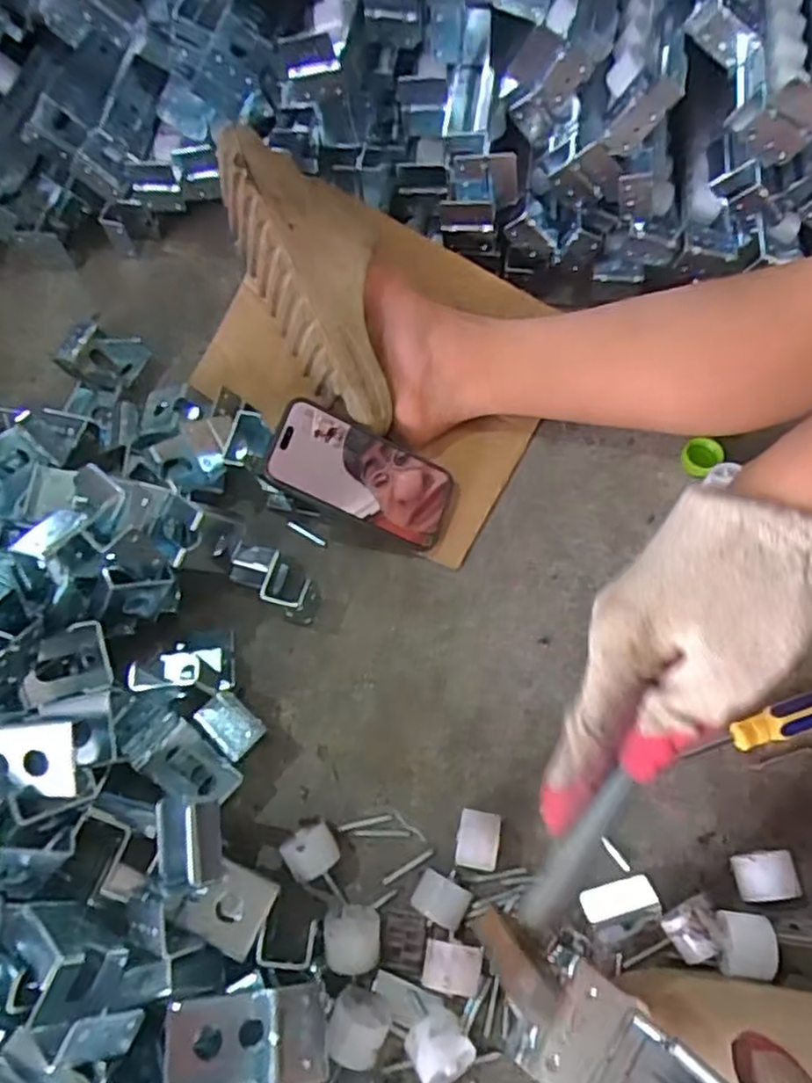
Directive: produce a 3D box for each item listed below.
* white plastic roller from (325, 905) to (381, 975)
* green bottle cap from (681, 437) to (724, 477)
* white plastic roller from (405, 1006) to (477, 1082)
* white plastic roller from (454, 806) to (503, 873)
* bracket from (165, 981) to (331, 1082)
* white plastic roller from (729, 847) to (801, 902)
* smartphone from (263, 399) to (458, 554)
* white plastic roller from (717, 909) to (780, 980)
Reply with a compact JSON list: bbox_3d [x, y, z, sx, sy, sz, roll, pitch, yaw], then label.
[{"bbox_3d":[-0.033,0.248,0.439,0.034,0.029,0.036,-6,64,2],"label":"white plastic roller"},{"bbox_3d":[0.242,-0.070,0.576,0.030,0.018,0.029,-2,64,4],"label":"green bottle cap"},{"bbox_3d":[0.020,0.296,0.413,0.033,0.033,0.035,-30,66,-10],"label":"white plastic roller"},{"bbox_3d":[0.047,0.195,0.459,0.027,0.028,0.035,8,65,8],"label":"white plastic roller"},{"bbox_3d":[-0.087,0.268,0.378,0.088,0.032,0.045,-8,64,1],"label":"bracket"},{"bbox_3d":[0.219,0.208,0.437,0.034,0.035,0.027,-7,64,1],"label":"white plastic roller"},{"bbox_3d":[-0.032,-0.052,0.545,0.145,0.010,0.075,21,72,-20],"label":"smartphone"},{"bbox_3d":[0.205,0.244,0.426,0.032,0.024,0.034,7,65,8],"label":"white plastic roller"}]

